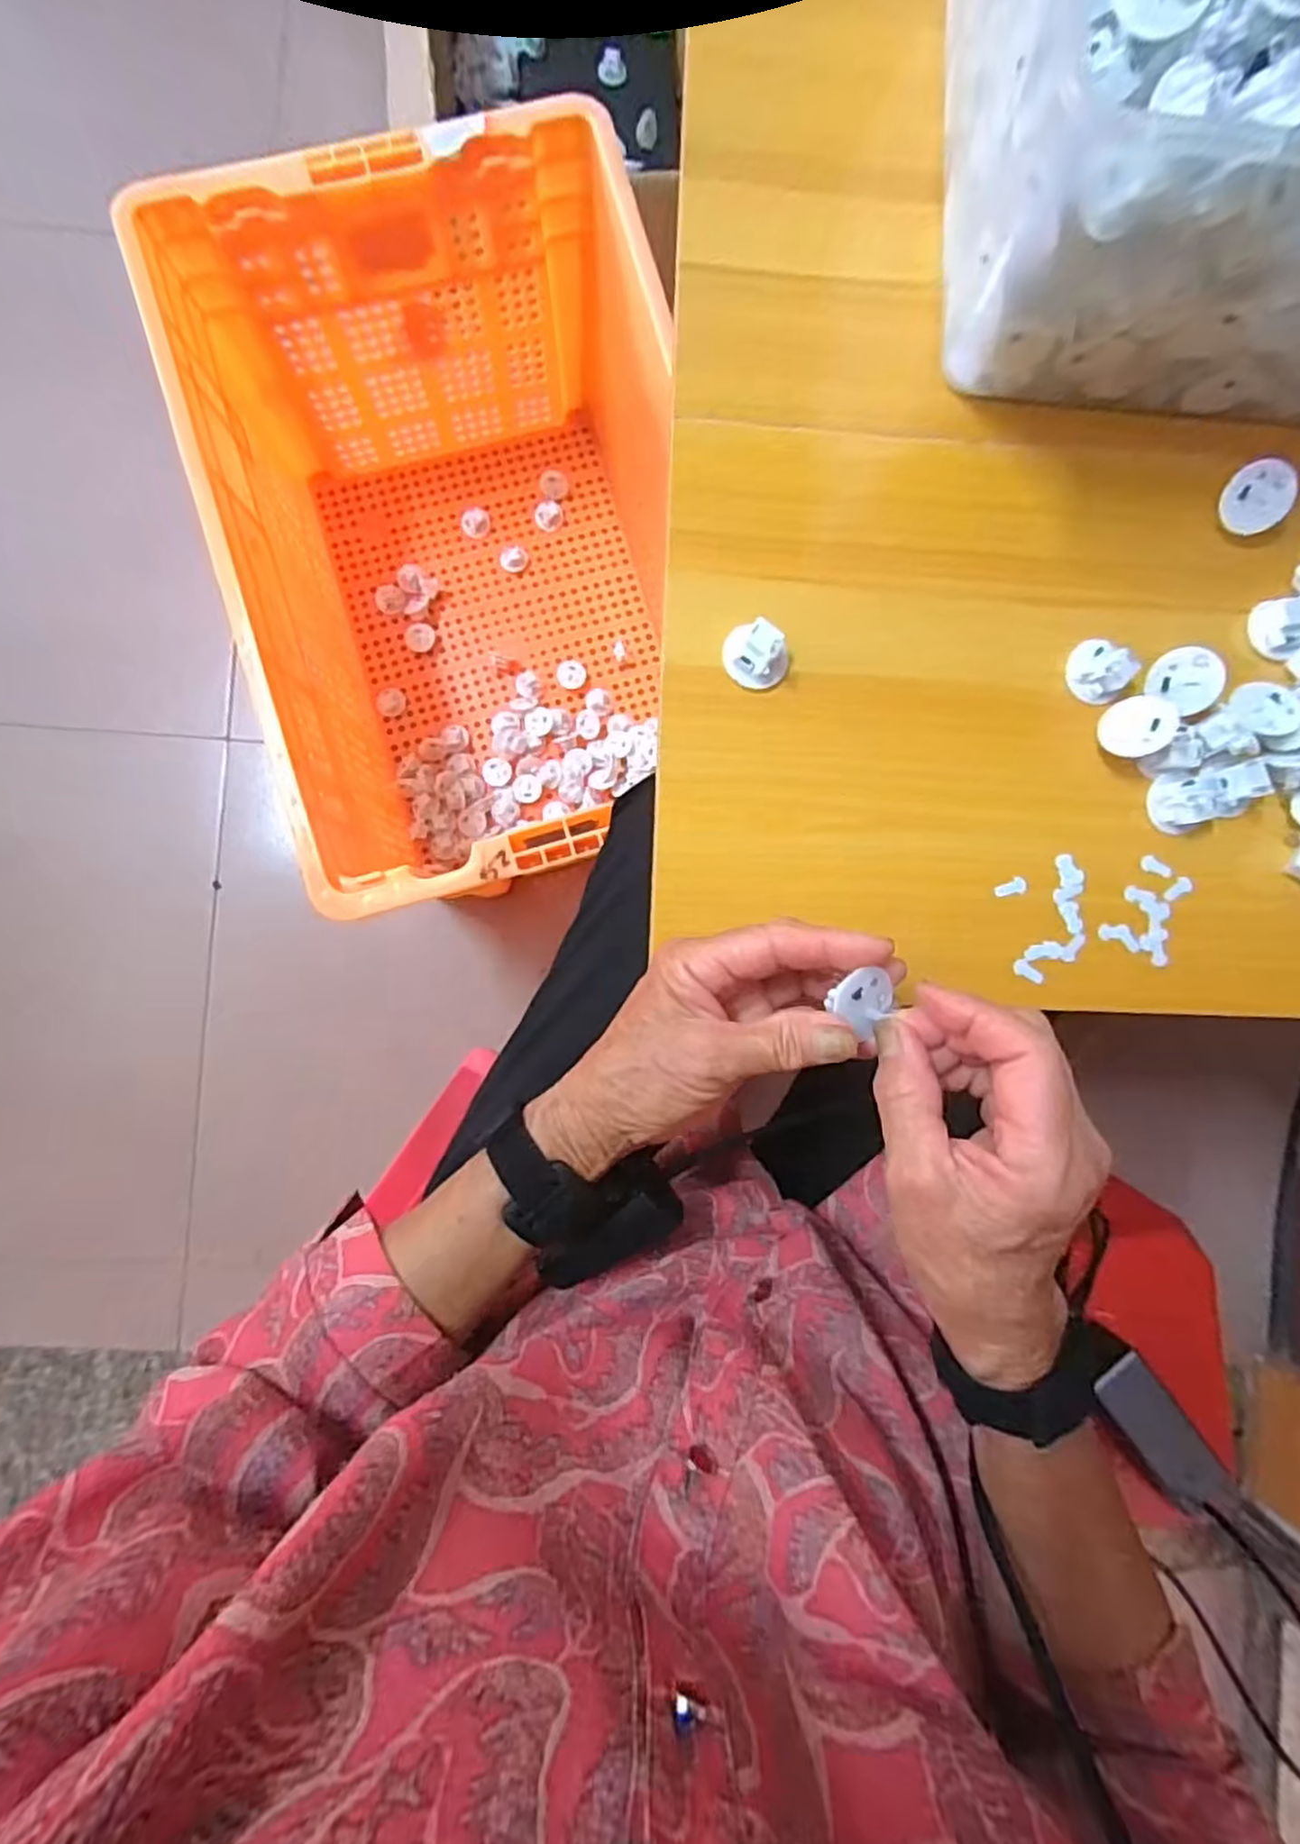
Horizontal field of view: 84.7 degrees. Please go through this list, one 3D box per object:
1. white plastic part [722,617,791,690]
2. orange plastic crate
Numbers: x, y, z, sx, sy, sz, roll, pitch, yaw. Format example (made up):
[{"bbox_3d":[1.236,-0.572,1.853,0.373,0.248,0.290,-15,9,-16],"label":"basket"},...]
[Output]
[{"bbox_3d":[0.053,-0.132,0.353,0.033,0.013,0.028,28,86,-2],"label":"white plastic part"},{"bbox_3d":[-0.161,-0.321,0.700,0.366,0.310,0.576,-14,89,-4],"label":"orange plastic crate"}]

